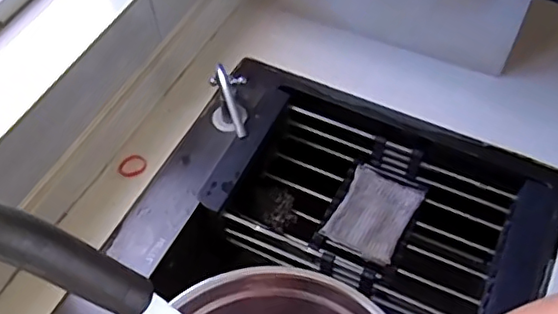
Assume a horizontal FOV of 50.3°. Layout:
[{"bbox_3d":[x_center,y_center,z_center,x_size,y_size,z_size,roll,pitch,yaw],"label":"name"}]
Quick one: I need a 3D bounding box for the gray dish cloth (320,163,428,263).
[{"bbox_3d":[0.122,0.071,0.758,0.090,0.014,0.114,25,59,18],"label":"gray dish cloth"}]

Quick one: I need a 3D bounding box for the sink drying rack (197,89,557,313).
[{"bbox_3d":[0.122,0.064,0.724,0.378,0.085,0.207,21,58,15],"label":"sink drying rack"}]

